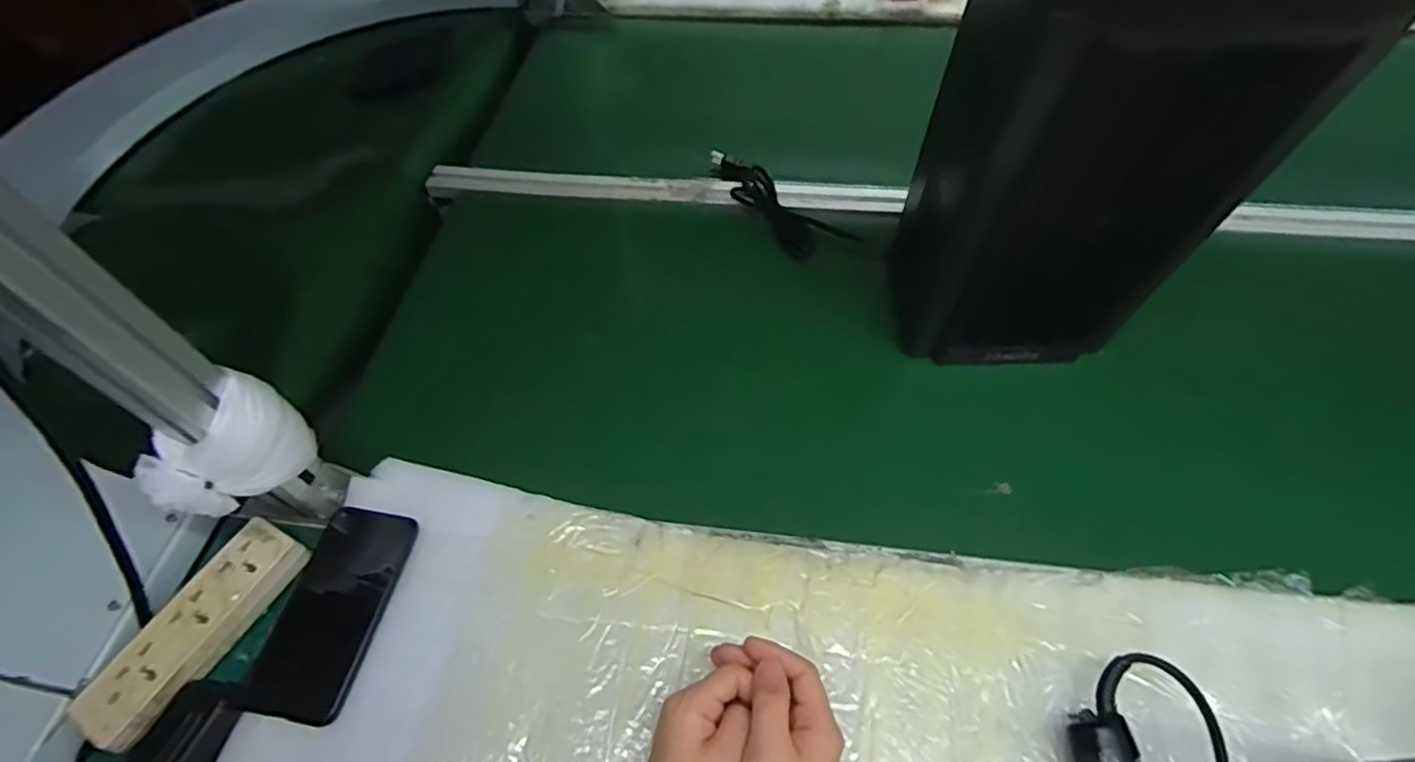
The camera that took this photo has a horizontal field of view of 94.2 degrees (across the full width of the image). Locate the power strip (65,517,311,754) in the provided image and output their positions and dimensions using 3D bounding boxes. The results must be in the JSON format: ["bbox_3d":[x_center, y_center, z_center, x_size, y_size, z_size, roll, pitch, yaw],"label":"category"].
[{"bbox_3d":[-0.391,0.188,0.502,0.055,0.022,0.169,22,60,18],"label":"power strip"}]

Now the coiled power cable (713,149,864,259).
[{"bbox_3d":[0.081,-0.206,0.784,0.198,0.066,0.058,31,62,23],"label":"coiled power cable"}]

